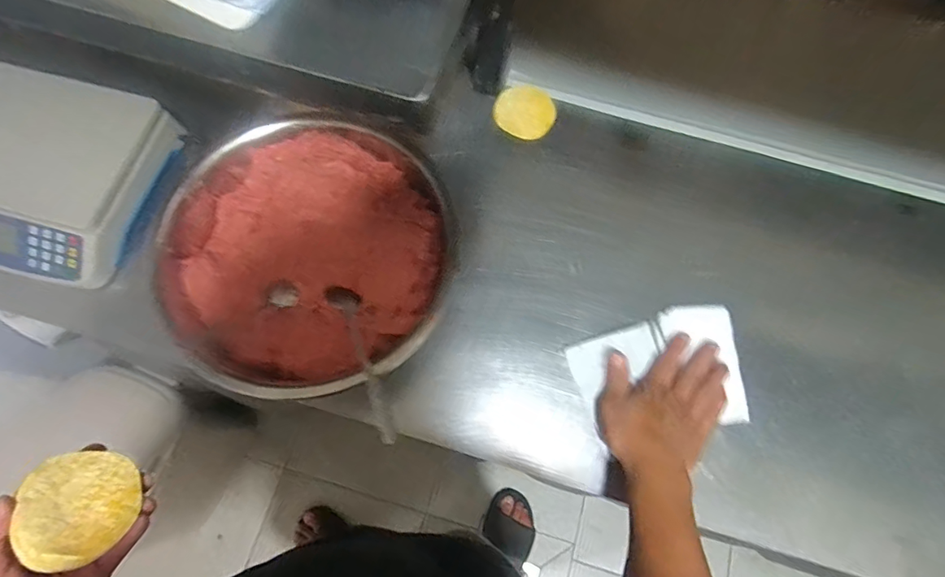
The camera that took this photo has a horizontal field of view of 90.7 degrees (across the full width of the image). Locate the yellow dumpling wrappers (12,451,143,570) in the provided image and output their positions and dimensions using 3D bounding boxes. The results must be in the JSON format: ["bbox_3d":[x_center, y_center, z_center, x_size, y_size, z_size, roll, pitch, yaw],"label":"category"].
[{"bbox_3d":[-0.316,0.175,0.377,0.010,0.077,0.087,-41,38,23],"label":"yellow dumpling wrappers"}]

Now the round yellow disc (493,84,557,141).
[{"bbox_3d":[0.073,-0.244,0.640,0.080,0.012,0.085,1,72,-2],"label":"round yellow disc"}]

